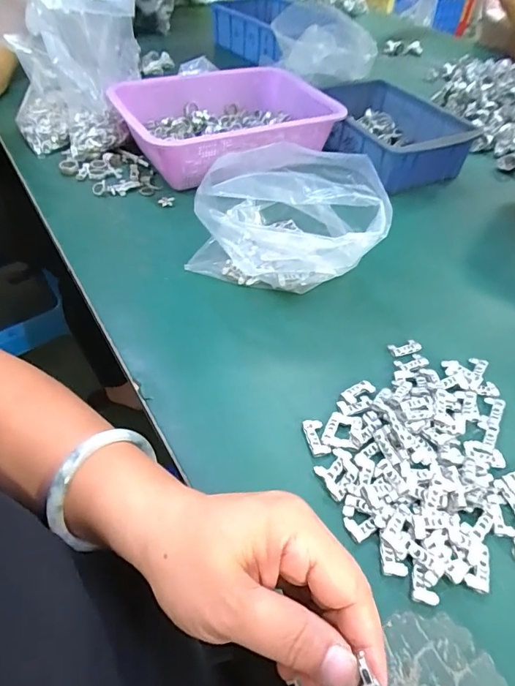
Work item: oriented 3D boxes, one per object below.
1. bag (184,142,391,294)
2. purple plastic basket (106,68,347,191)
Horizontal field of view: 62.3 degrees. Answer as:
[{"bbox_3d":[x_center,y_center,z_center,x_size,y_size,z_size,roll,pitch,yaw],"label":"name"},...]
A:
[{"bbox_3d":[0.036,-0.129,0.449,0.192,0.129,0.141,19,50,13],"label":"bag"},{"bbox_3d":[-0.050,-0.352,0.649,0.308,0.080,0.261,-16,53,-17],"label":"purple plastic basket"}]

